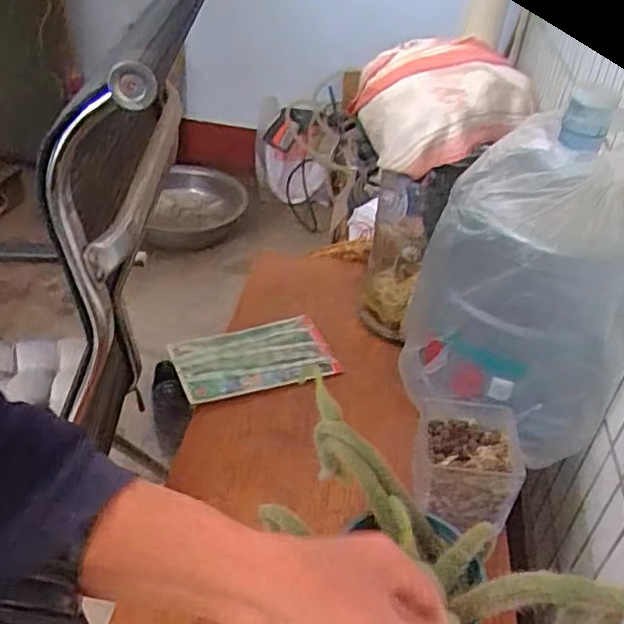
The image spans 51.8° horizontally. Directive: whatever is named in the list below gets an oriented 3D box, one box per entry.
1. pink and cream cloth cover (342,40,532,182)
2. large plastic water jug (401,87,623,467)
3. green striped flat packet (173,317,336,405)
[{"bbox_3d":[0.194,-0.320,0.954,0.223,0.134,0.215,-3,38,-13],"label":"pink and cream cloth cover"},{"bbox_3d":[0.303,-0.035,0.882,0.267,0.397,0.239,0,37,-9],"label":"large plastic water jug"},{"bbox_3d":[-0.100,0.075,1.092,0.255,0.020,0.169,-13,38,-20],"label":"green striped flat packet"}]

